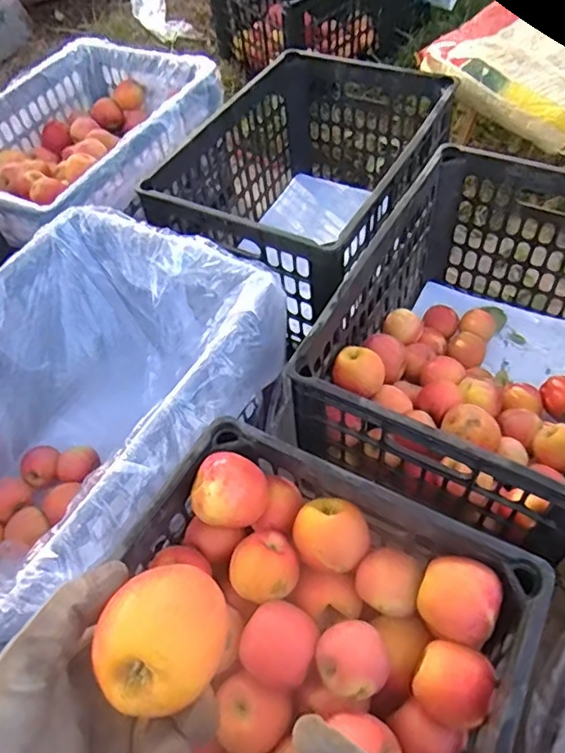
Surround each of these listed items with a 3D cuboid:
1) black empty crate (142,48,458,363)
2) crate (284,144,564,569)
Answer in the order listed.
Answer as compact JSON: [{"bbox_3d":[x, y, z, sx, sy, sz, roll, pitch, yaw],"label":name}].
[{"bbox_3d":[0.044,-0.321,1.008,0.354,0.281,0.507,21,58,17],"label":"black empty crate"},{"bbox_3d":[0.257,-0.023,0.763,0.336,0.261,0.551,24,58,18],"label":"crate"}]

